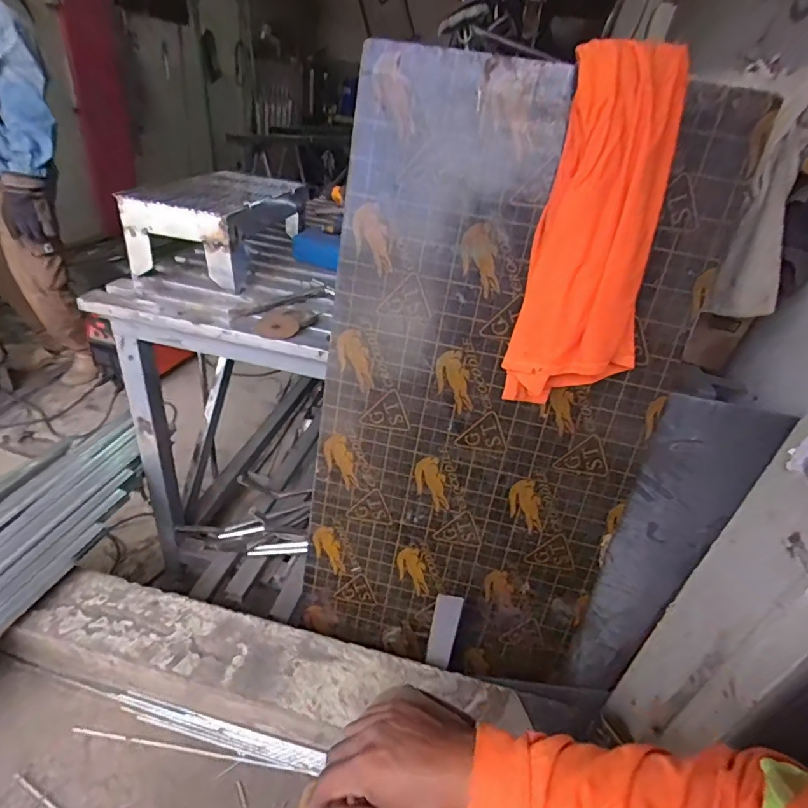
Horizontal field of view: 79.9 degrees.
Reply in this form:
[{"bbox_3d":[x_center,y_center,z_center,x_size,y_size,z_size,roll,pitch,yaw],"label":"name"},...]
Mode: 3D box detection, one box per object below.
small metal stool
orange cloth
[{"bbox_3d":[-0.419,-0.430,1.144,0.254,0.161,0.435,12,32,5],"label":"small metal stool"},{"bbox_3d":[0.277,-0.216,0.680,0.183,0.485,0.056,10,22,2],"label":"orange cloth"}]

